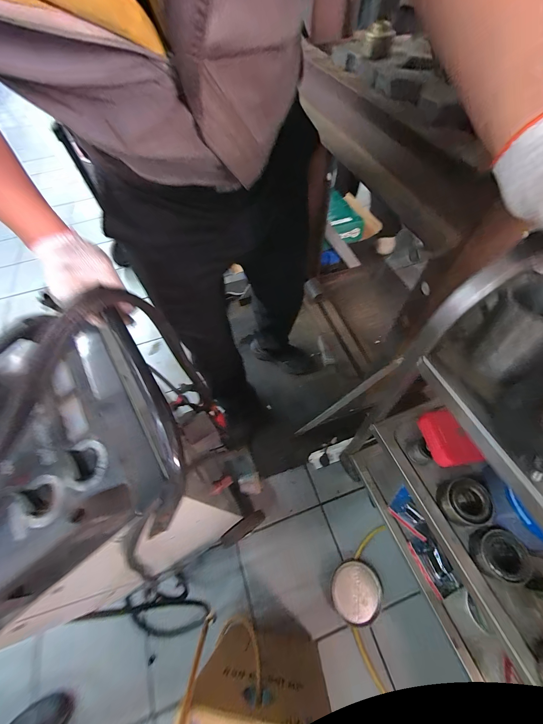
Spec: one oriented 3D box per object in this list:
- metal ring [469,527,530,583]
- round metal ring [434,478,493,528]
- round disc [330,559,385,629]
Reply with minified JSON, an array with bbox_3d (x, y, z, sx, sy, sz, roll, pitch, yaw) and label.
[{"bbox_3d":[0.388,0.327,0.466,0.072,0.052,0.075,-1,59,2],"label":"metal ring"},{"bbox_3d":[0.356,0.260,0.509,0.070,0.060,0.075,-1,59,2],"label":"round metal ring"},{"bbox_3d":[0.254,0.684,0.818,0.147,0.016,0.145,-1,59,2],"label":"round disc"}]

